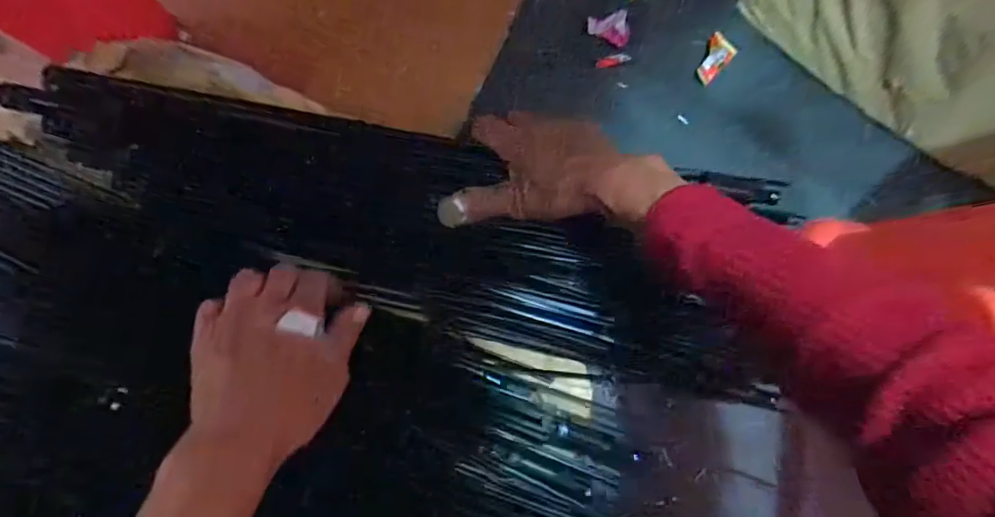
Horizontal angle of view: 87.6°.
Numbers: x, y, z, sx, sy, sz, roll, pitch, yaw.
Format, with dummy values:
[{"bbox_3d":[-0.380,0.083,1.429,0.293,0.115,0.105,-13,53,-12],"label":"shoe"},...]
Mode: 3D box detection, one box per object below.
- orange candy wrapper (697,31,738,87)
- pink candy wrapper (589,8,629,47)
[{"bbox_3d":[0.205,-0.190,0.495,0.028,0.014,0.045,42,81,2],"label":"orange candy wrapper"},{"bbox_3d":[0.107,-0.219,0.490,0.041,0.020,0.028,28,81,0],"label":"pink candy wrapper"}]

